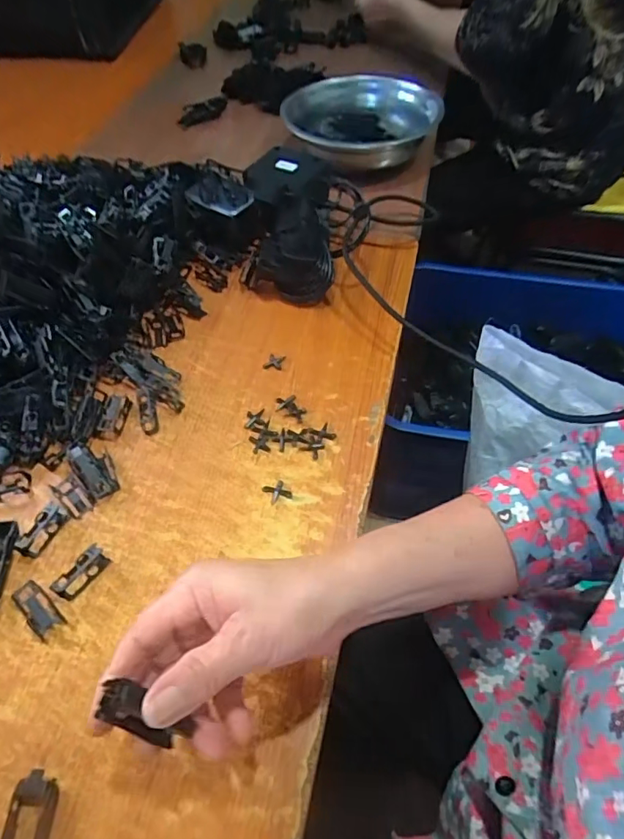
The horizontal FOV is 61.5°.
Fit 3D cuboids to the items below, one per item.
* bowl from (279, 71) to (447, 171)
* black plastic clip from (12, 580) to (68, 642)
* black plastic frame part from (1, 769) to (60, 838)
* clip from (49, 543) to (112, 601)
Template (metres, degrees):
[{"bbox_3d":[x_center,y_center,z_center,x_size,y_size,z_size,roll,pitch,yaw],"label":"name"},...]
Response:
[{"bbox_3d":[0.062,-0.385,0.709,0.192,0.075,0.185,-1,53,1],"label":"bowl"},{"bbox_3d":[-0.187,0.129,0.358,0.040,0.011,0.018,36,62,25],"label":"black plastic clip"},{"bbox_3d":[-0.157,0.224,0.288,0.023,0.013,0.050,-3,53,0],"label":"black plastic frame part"},{"bbox_3d":[-0.162,0.106,0.366,0.014,0.018,0.039,34,61,24],"label":"clip"}]

